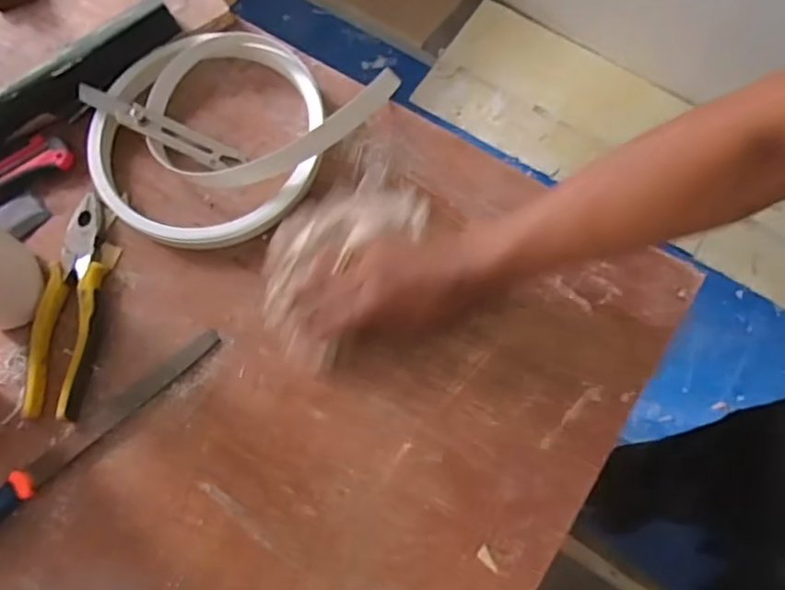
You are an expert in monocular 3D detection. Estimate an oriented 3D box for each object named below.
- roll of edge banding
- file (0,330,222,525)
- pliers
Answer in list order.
[{"bbox_3d":[-0.160,-0.158,0.604,0.269,0.042,0.233,16,74,6],"label":"roll of edge banding"},{"bbox_3d":[-0.268,0.128,0.530,0.289,0.023,0.032,-37,76,-10],"label":"file"},{"bbox_3d":[-0.296,0.007,0.570,0.054,0.017,0.205,1,73,2],"label":"pliers"}]

